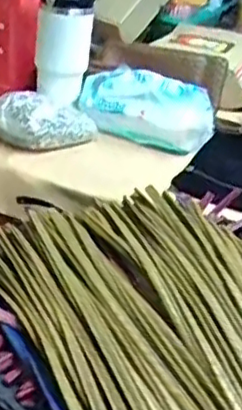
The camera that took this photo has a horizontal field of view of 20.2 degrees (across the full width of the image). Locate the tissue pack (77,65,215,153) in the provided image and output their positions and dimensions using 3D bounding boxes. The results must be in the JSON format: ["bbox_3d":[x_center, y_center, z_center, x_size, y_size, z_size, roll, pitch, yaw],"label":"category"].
[{"bbox_3d":[0.036,-0.166,1.104,0.217,0.090,0.083,20,30,25],"label":"tissue pack"}]

